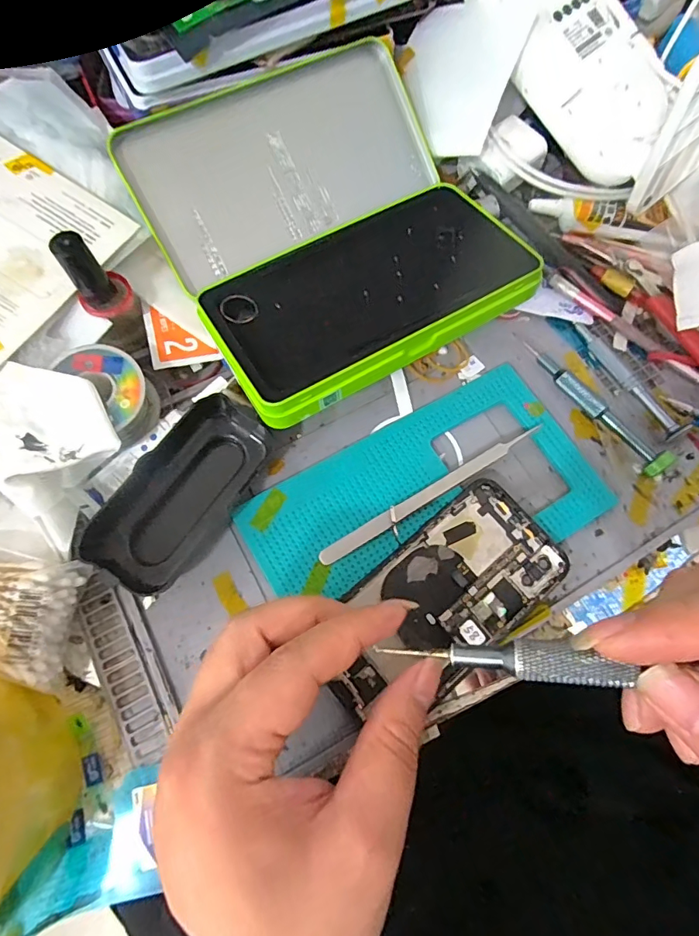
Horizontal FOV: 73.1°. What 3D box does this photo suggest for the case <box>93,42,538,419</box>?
[{"bbox_3d":[-0.012,-0.148,0.293,0.191,0.053,0.205,-29,75,-11],"label":"case"}]

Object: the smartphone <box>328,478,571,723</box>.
[{"bbox_3d":[0.049,0.071,0.253,0.138,0.006,0.069,-39,77,-14],"label":"smartphone"}]

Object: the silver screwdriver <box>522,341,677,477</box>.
[{"bbox_3d":[0.153,-0.041,0.295,0.013,0.015,0.111,-35,76,-13],"label":"silver screwdriver"}]

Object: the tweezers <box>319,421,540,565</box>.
[{"bbox_3d":[0.048,0.014,0.274,0.147,0.009,0.009,-30,75,-11],"label":"tweezers"}]

